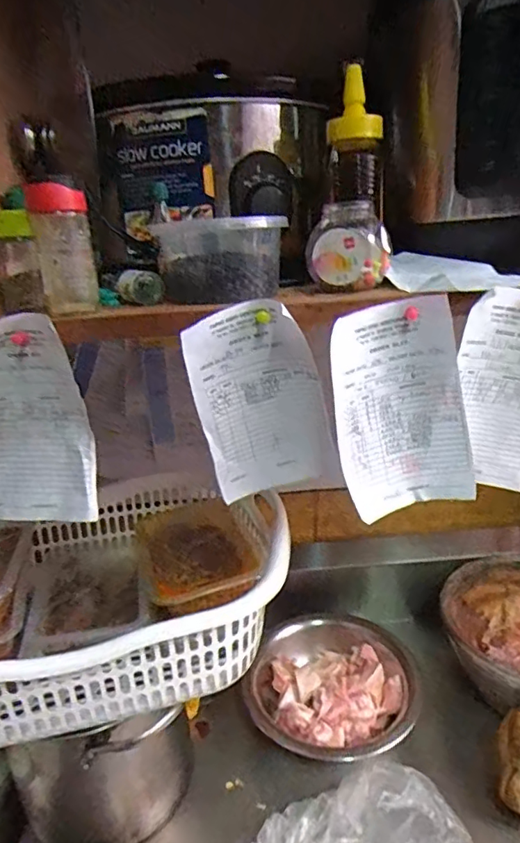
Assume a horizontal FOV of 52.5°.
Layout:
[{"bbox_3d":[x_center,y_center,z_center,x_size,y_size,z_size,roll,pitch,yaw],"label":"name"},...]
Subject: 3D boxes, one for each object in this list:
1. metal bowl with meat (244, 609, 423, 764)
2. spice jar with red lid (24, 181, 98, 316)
[{"bbox_3d":[0.107,0.372,0.755,0.246,0.064,0.235,-4,19,1],"label":"metal bowl with meat"},{"bbox_3d":[-0.152,-0.132,0.411,0.043,0.087,0.037,-11,20,-18],"label":"spice jar with red lid"}]

